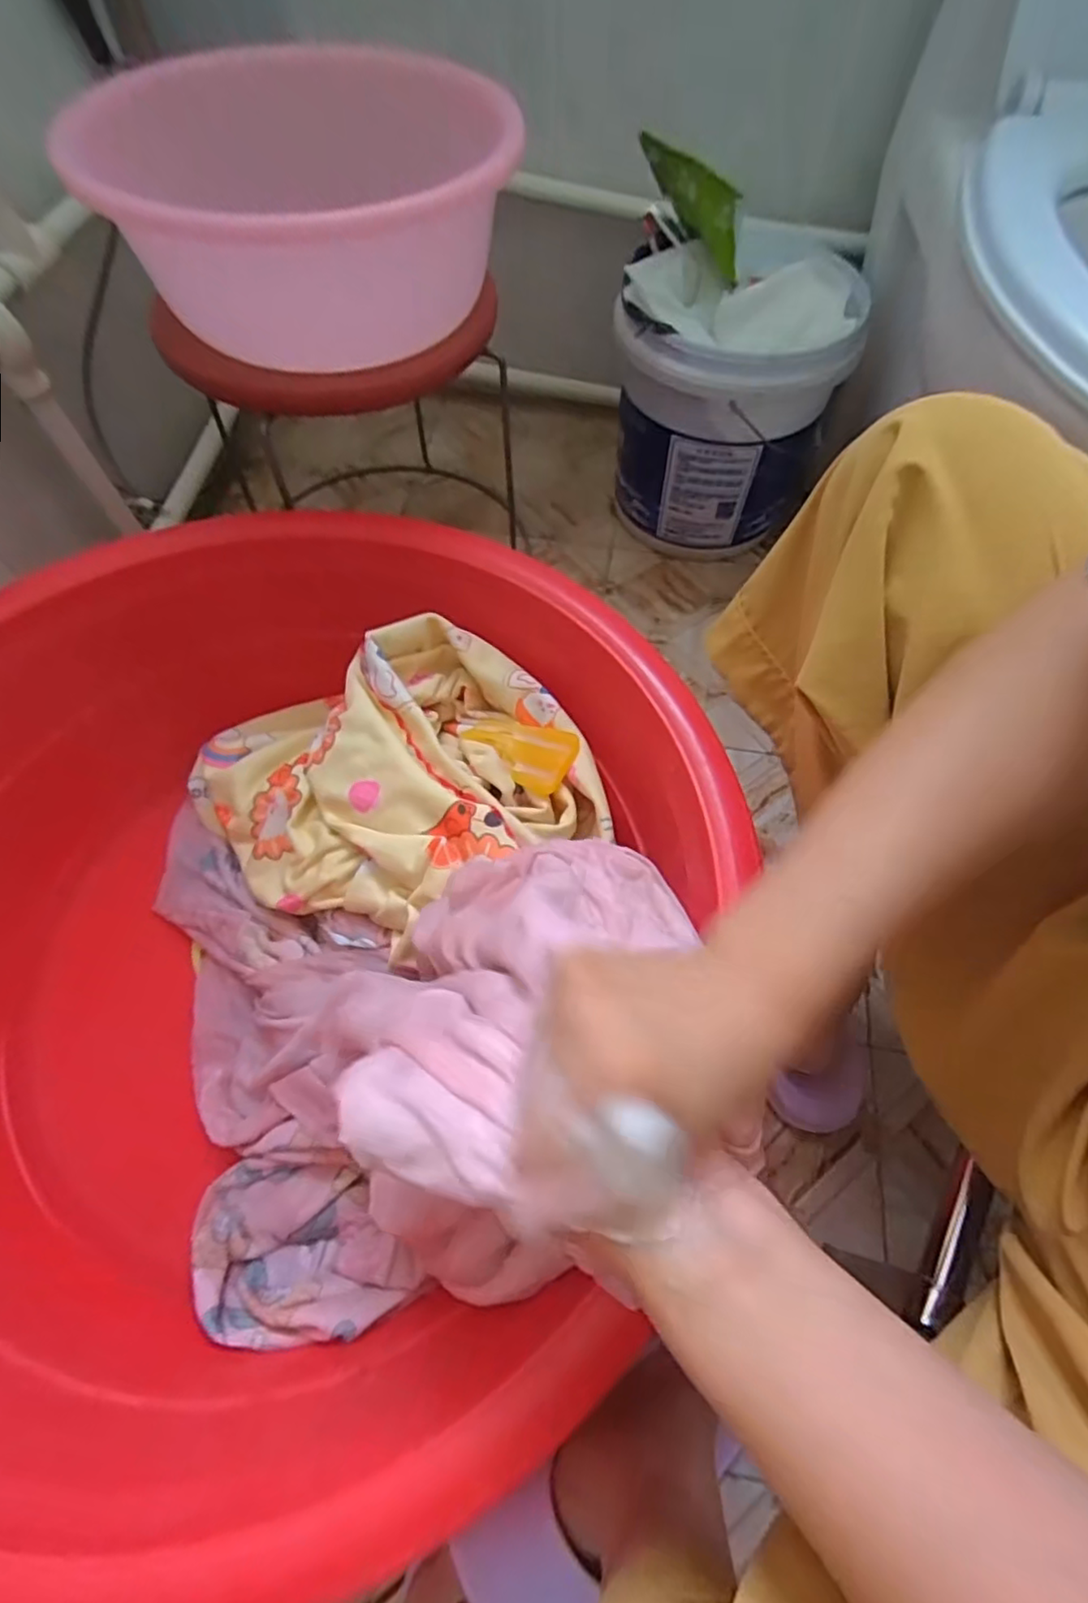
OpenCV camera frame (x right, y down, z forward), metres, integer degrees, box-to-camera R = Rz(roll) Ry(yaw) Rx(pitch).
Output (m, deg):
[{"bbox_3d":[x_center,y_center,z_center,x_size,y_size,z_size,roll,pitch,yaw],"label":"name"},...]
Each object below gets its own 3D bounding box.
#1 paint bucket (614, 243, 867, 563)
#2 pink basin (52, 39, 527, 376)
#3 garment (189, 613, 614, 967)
[{"bbox_3d":[0.209,-0.461,0.779,0.230,0.293,0.230,1,61,-1],"label":"paint bucket"},{"bbox_3d":[-0.171,-0.461,0.509,0.283,0.119,0.272,0,61,-2],"label":"pink basin"},{"bbox_3d":[-0.143,-0.022,0.568,0.313,0.121,0.306,-27,65,-15],"label":"garment"}]

